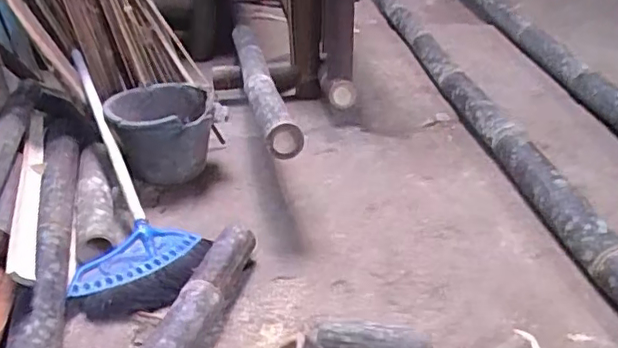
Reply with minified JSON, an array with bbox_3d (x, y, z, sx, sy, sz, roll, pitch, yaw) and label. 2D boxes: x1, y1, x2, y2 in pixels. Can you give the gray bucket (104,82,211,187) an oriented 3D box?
[{"bbox_3d":[-0.331,-0.078,1.353,0.232,0.186,0.230,-2,27,1],"label":"gray bucket"}]

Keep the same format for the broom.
[{"bbox_3d":[-0.381,-0.021,1.195,0.235,0.058,0.737,-12,47,-18],"label":"broom"}]

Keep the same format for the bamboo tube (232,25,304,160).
[{"bbox_3d":[-0.136,-0.256,1.469,0.071,0.076,0.938,-7,28,-9],"label":"bamboo tube"}]

